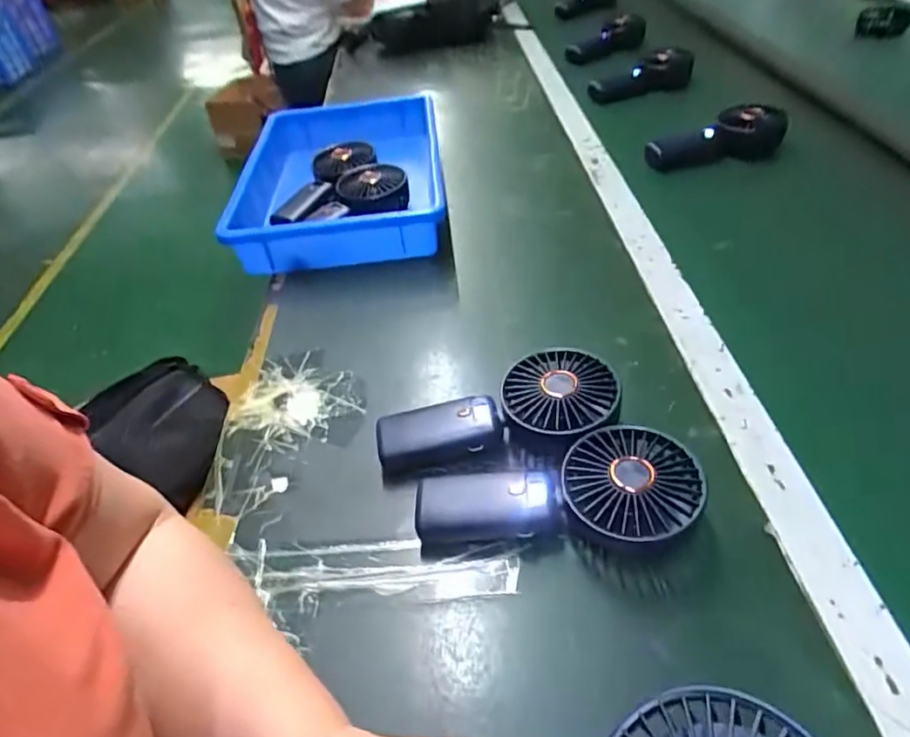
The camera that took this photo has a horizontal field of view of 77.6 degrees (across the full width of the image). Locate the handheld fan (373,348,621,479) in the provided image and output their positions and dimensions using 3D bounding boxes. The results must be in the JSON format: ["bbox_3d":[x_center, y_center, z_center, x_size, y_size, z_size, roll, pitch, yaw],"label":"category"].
[{"bbox_3d":[0.031,0.034,0.430,0.178,0.050,0.091,-3,43,3],"label":"handheld fan"}]

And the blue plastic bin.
[{"bbox_3d":[-0.143,-0.253,0.733,0.241,0.064,0.371,-5,43,0],"label":"blue plastic bin"}]

